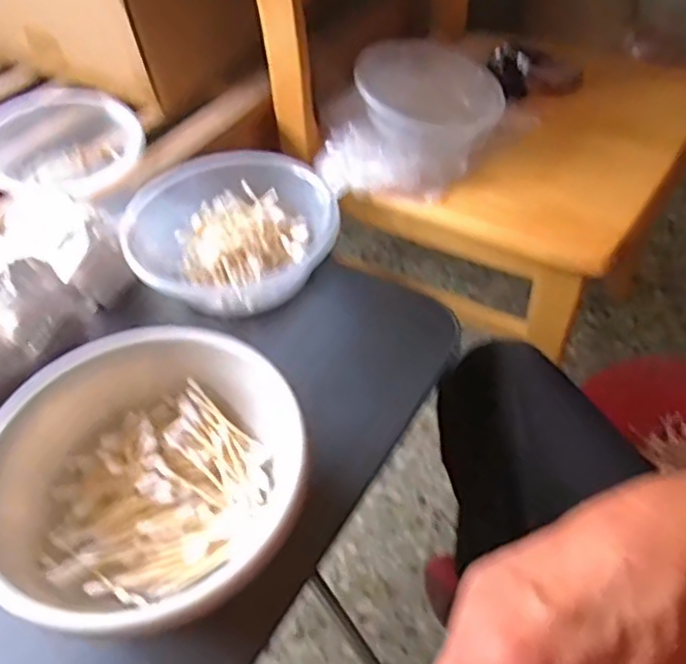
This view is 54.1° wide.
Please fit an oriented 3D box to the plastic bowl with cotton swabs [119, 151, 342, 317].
[{"bbox_3d":[-0.095,-0.095,0.570,0.168,0.062,0.167,-2,49,2],"label":"plastic bowl with cotton swabs"}]

